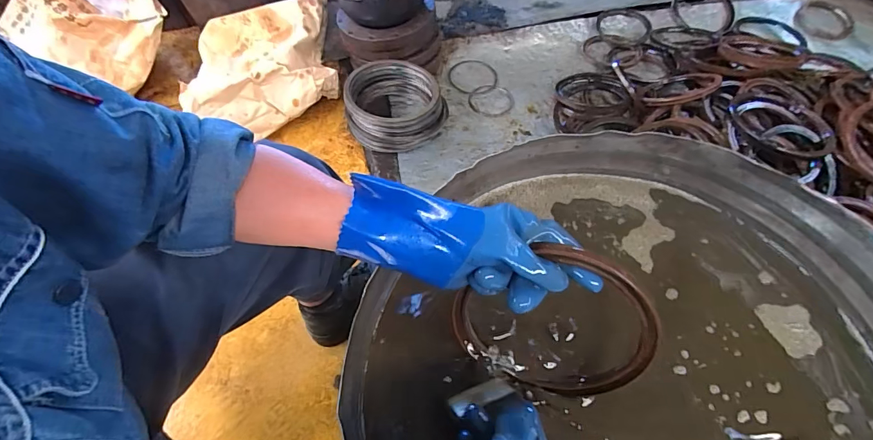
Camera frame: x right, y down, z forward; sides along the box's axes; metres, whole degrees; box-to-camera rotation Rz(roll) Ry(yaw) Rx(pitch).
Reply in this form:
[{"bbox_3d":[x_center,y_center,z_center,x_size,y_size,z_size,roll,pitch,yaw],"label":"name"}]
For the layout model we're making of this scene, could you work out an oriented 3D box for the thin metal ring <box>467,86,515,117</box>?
[{"bbox_3d":[0.145,-0.313,1.078,0.111,0.006,0.116,1,66,-1],"label":"thin metal ring"}]

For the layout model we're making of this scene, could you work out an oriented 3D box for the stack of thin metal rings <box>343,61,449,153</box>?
[{"bbox_3d":[-0.099,-0.270,0.988,0.234,0.105,0.227,-22,60,-11],"label":"stack of thin metal rings"}]

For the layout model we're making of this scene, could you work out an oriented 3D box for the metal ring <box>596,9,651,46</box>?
[{"bbox_3d":[0.538,-0.557,1.179,0.147,0.021,0.157,-1,58,2],"label":"metal ring"}]

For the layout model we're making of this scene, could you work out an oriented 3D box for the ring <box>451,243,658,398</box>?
[{"bbox_3d":[0.114,0.102,0.397,0.188,0.185,0.016,26,39,5],"label":"ring"}]

